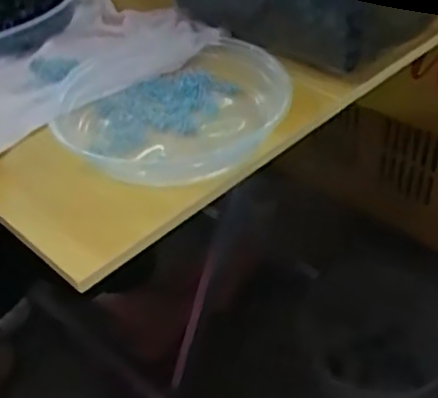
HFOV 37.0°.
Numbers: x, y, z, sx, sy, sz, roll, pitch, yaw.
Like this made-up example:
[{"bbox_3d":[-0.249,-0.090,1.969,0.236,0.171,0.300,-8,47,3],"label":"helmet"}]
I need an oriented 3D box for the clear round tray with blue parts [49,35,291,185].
[{"bbox_3d":[-0.046,-0.103,0.656,0.229,0.059,0.241,2,42,8],"label":"clear round tray with blue parts"}]

